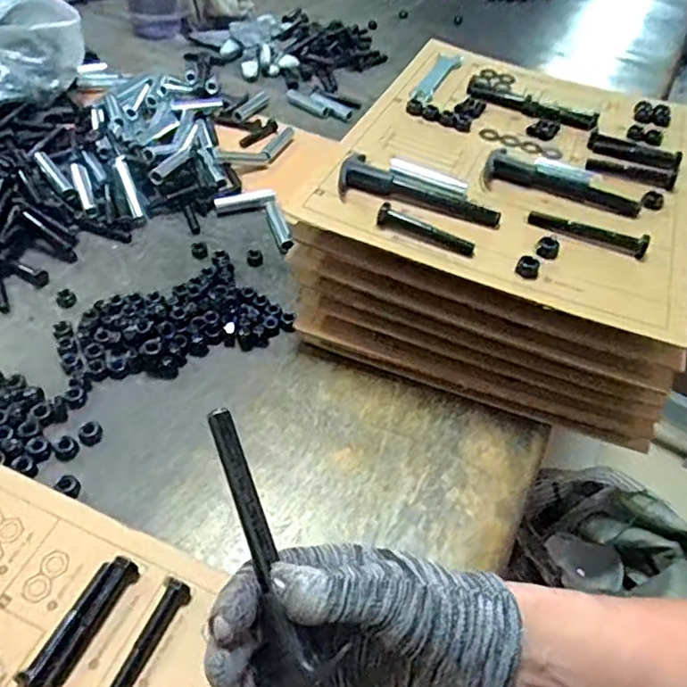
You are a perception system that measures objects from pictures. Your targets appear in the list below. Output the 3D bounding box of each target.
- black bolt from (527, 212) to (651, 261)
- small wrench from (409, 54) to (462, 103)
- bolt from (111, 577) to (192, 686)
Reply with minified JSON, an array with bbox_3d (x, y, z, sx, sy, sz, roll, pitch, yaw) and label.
[{"bbox_3d":[0.187,-0.087,0.463,0.089,0.011,0.012,23,50,14],"label":"black bolt"},{"bbox_3d":[0.096,-0.275,0.623,0.025,0.007,0.117,21,49,13],"label":"small wrench"},{"bbox_3d":[-0.115,0.174,0.350,0.014,0.015,0.075,18,49,13],"label":"bolt"}]

